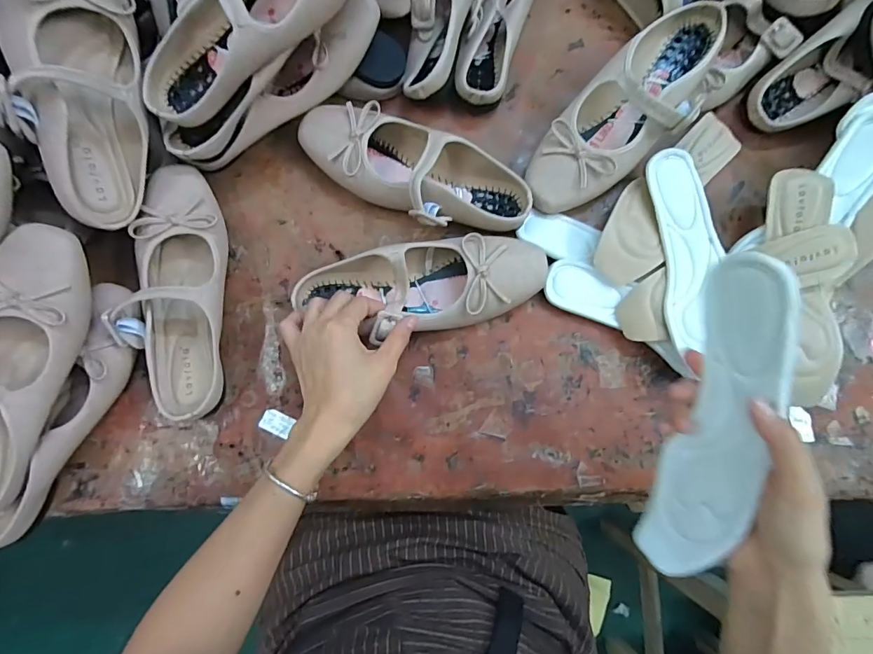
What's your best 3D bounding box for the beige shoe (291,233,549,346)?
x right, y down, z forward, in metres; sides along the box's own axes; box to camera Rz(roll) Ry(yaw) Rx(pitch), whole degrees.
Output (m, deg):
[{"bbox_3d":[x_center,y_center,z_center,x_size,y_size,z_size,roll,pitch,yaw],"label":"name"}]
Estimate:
[{"bbox_3d":[-0.015,-0.038,0.408,0.236,0.053,0.087,-3,81,4],"label":"beige shoe"}]

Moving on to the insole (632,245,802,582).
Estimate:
[{"bbox_3d":[0.191,0.066,0.292,0.041,0.066,0.226,4,108,-1],"label":"insole"}]

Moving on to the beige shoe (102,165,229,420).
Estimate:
[{"bbox_3d":[-0.243,-0.035,0.403,0.087,0.053,0.237,-3,81,-2],"label":"beige shoe"}]

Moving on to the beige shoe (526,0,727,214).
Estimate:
[{"bbox_3d":[0.189,-0.215,0.431,0.232,0.072,0.093,-40,84,-7],"label":"beige shoe"}]

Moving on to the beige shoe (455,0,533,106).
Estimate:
[{"bbox_3d":[0.067,-0.334,0.462,0.062,0.045,0.212,16,81,1],"label":"beige shoe"}]

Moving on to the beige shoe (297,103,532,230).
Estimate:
[{"bbox_3d":[-0.020,-0.159,0.426,0.232,0.052,0.093,28,82,3],"label":"beige shoe"}]

